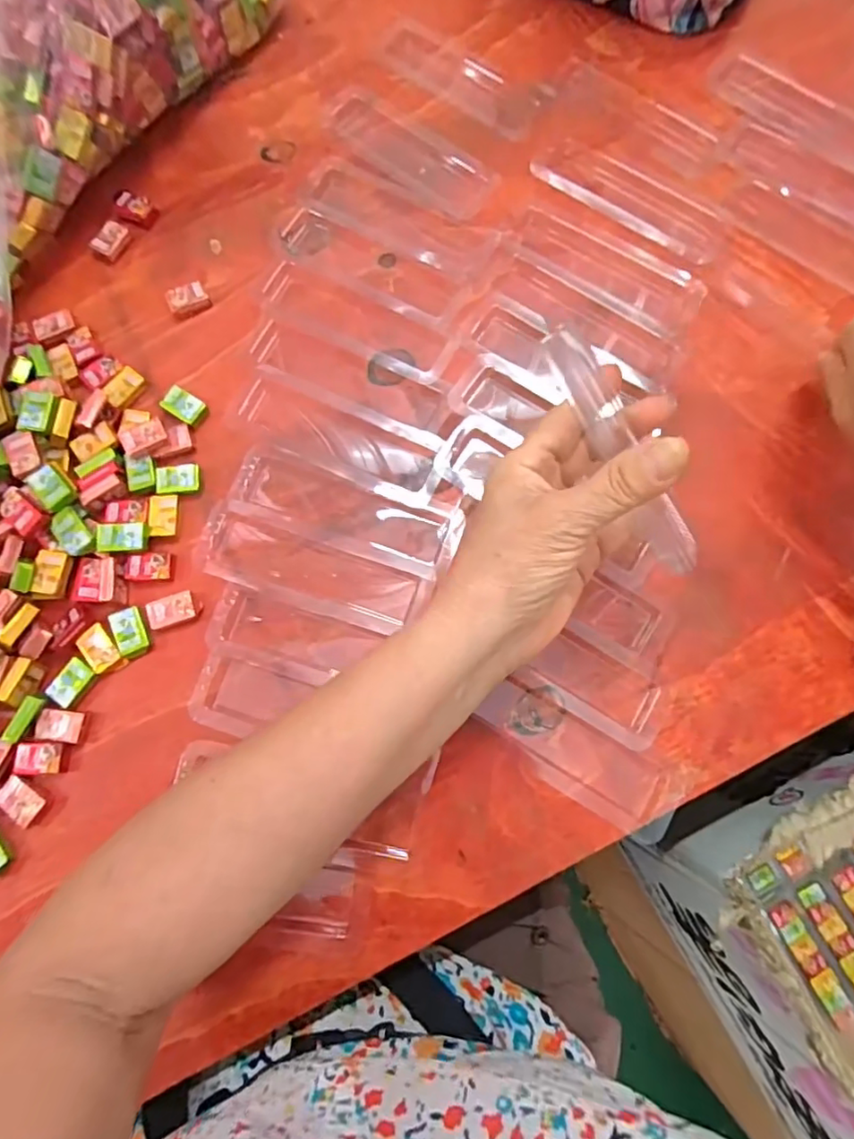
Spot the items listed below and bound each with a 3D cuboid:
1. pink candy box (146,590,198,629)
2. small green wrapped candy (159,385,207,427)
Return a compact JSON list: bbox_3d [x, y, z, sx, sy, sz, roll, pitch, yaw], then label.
[{"bbox_3d":[-0.147,0.023,0.332,0.026,0.004,0.017,-19,78,-5],"label":"pink candy box"},{"bbox_3d":[-0.154,-0.103,0.364,0.027,0.006,0.018,32,79,7],"label":"small green wrapped candy"}]

